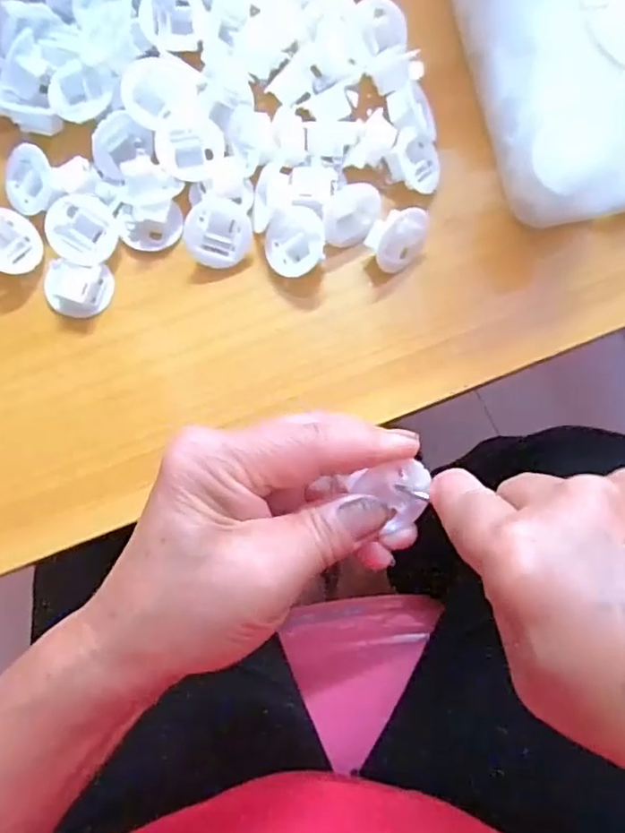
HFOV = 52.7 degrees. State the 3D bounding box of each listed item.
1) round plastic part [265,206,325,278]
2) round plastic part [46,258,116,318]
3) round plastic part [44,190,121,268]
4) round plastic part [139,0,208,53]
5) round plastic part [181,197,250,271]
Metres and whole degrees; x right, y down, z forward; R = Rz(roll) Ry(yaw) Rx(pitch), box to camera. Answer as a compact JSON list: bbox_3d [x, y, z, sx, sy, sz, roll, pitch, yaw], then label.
[{"bbox_3d":[-0.007,-0.087,0.314,0.032,0.012,0.032,5,103,21],"label":"round plastic part"},{"bbox_3d":[-0.117,-0.063,0.315,0.032,0.017,0.027,-4,79,-1],"label":"round plastic part"},{"bbox_3d":[-0.114,-0.092,0.313,0.034,0.006,0.033,-30,105,-30],"label":"round plastic part"},{"bbox_3d":[-0.072,-0.203,0.321,0.032,0.009,0.033,0,79,0],"label":"round plastic part"},{"bbox_3d":[-0.048,-0.092,0.320,0.034,0.011,0.034,0,91,-19],"label":"round plastic part"}]

